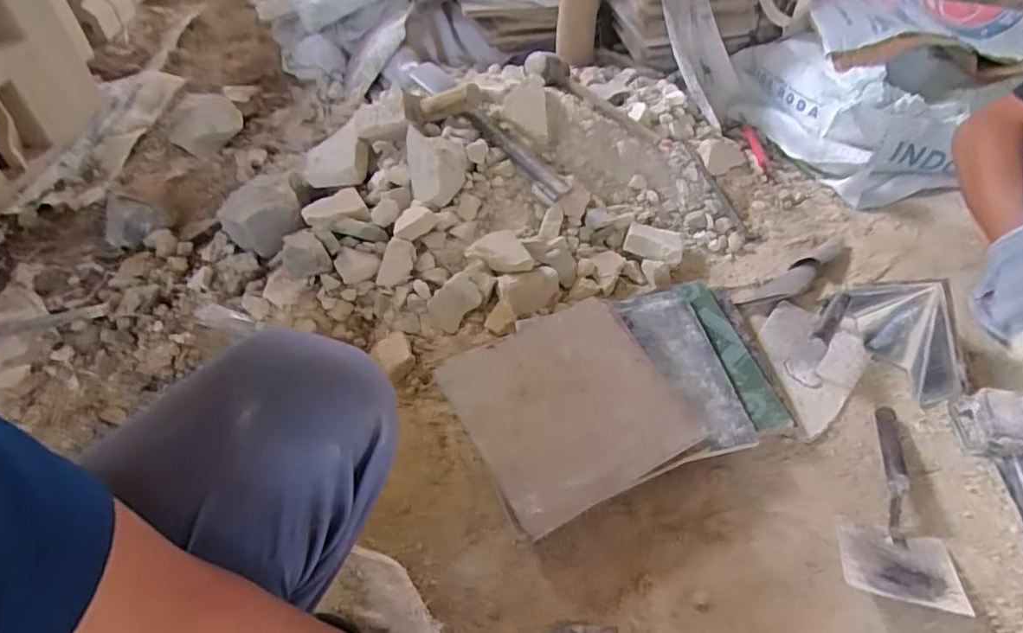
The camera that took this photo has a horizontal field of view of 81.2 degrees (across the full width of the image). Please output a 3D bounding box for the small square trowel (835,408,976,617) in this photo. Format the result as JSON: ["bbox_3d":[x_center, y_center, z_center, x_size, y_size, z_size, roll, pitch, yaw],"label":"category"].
[{"bbox_3d":[0.443,0.205,0.680,0.108,0.062,0.275,17,49,20],"label":"small square trowel"}]

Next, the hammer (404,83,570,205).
[{"bbox_3d":[-0.033,-0.304,0.991,0.327,0.081,0.105,40,57,13],"label":"hammer"}]

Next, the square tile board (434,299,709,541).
[{"bbox_3d":[0.068,0.107,0.744,0.248,0.017,0.247,-23,56,-18],"label":"square tile board"}]

